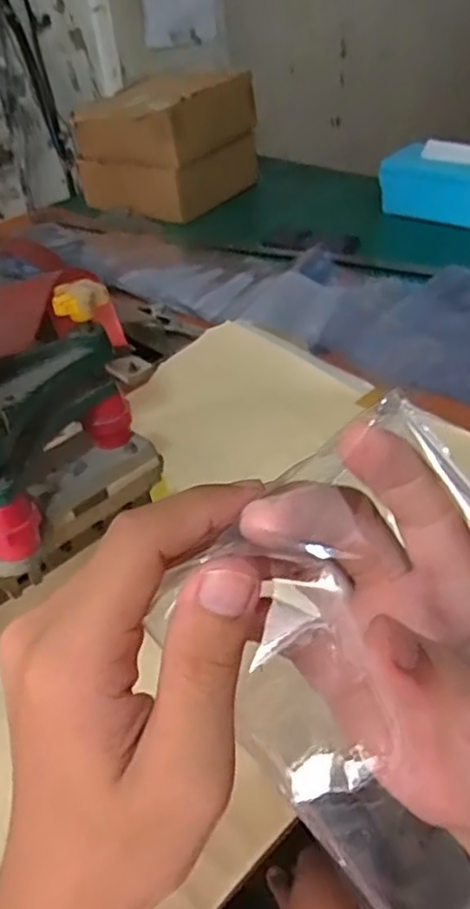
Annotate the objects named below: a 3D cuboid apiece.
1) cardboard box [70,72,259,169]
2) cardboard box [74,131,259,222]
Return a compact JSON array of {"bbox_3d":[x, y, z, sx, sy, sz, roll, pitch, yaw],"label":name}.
[{"bbox_3d":[-0.141,-0.685,1.357,0.257,0.114,0.282,23,47,31],"label":"cardboard box"},{"bbox_3d":[-0.141,-0.599,1.426,0.266,0.101,0.287,27,49,32],"label":"cardboard box"}]

